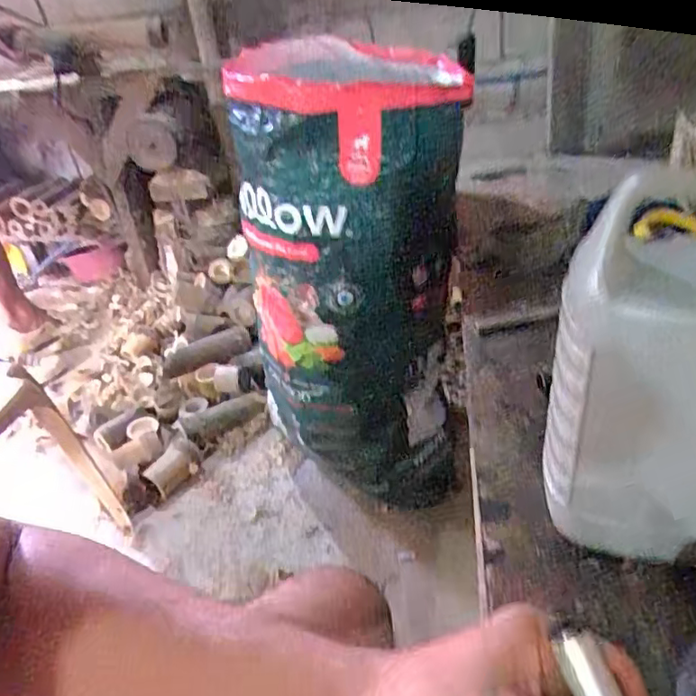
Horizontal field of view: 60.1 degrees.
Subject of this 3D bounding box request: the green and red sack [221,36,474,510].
[{"bbox_3d":[0.032,-0.049,0.993,0.289,0.763,0.307,-21,35,-23],"label":"green and red sack"}]

